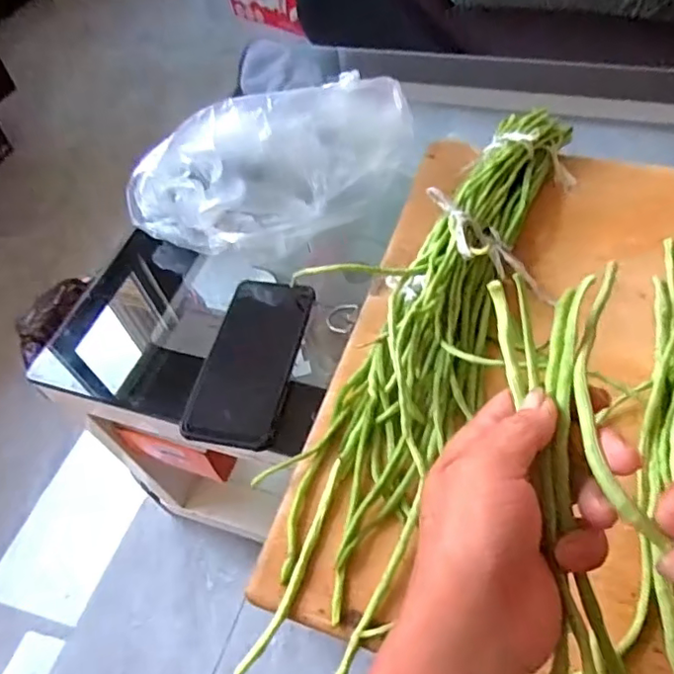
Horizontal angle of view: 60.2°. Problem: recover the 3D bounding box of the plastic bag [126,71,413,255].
[{"bbox_3d":[-0.065,-0.167,0.580,0.302,0.138,0.103,-17,54,-1],"label":"plastic bag"}]

